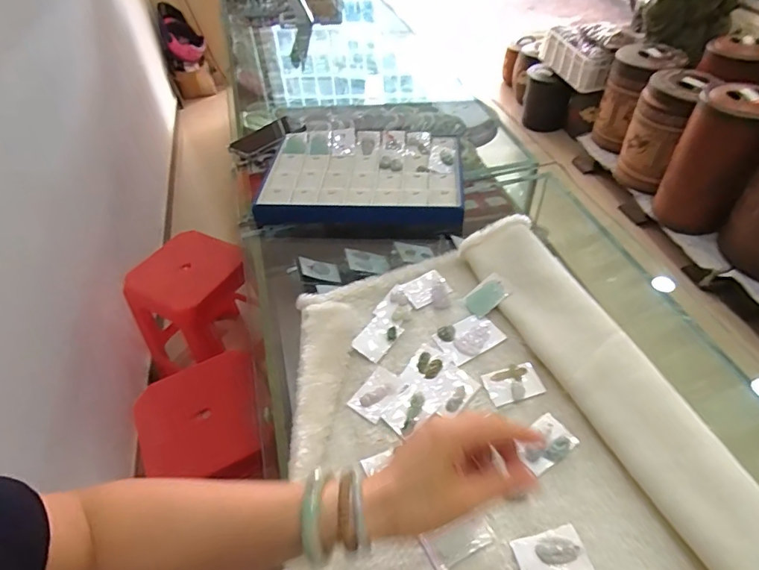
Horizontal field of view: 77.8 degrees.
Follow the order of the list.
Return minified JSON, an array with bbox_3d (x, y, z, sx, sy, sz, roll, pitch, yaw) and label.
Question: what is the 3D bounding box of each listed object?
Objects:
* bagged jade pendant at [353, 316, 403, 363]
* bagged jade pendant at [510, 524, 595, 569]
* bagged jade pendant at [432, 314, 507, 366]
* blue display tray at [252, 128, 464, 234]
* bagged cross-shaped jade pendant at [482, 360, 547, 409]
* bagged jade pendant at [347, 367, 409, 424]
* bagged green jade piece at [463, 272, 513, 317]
[{"bbox_3d":[-0.004,0.069,0.610,0.043,0.006,0.062,26,54,26],"label":"bagged jade pendant"},{"bbox_3d":[0.157,0.249,0.429,0.063,0.004,0.044,-12,47,-7],"label":"bagged jade pendant"},{"bbox_3d":[0.115,0.068,0.608,0.077,0.005,0.057,-24,49,-18],"label":"bagged jade pendant"},{"bbox_3d":[-0.030,-0.193,0.869,0.350,0.068,0.248,-1,46,4],"label":"blue display tray"},{"bbox_3d":[0.158,0.117,0.557,0.063,0.008,0.045,-13,47,-8],"label":"bagged cross-shaped jade pendant"},{"bbox_3d":[-0.001,0.129,0.557,0.045,0.005,0.065,28,55,28],"label":"bagged jade pendant"},{"bbox_3d":[0.147,0.015,0.642,0.061,0.004,0.043,-37,52,-3],"label":"bagged green jade piece"}]

